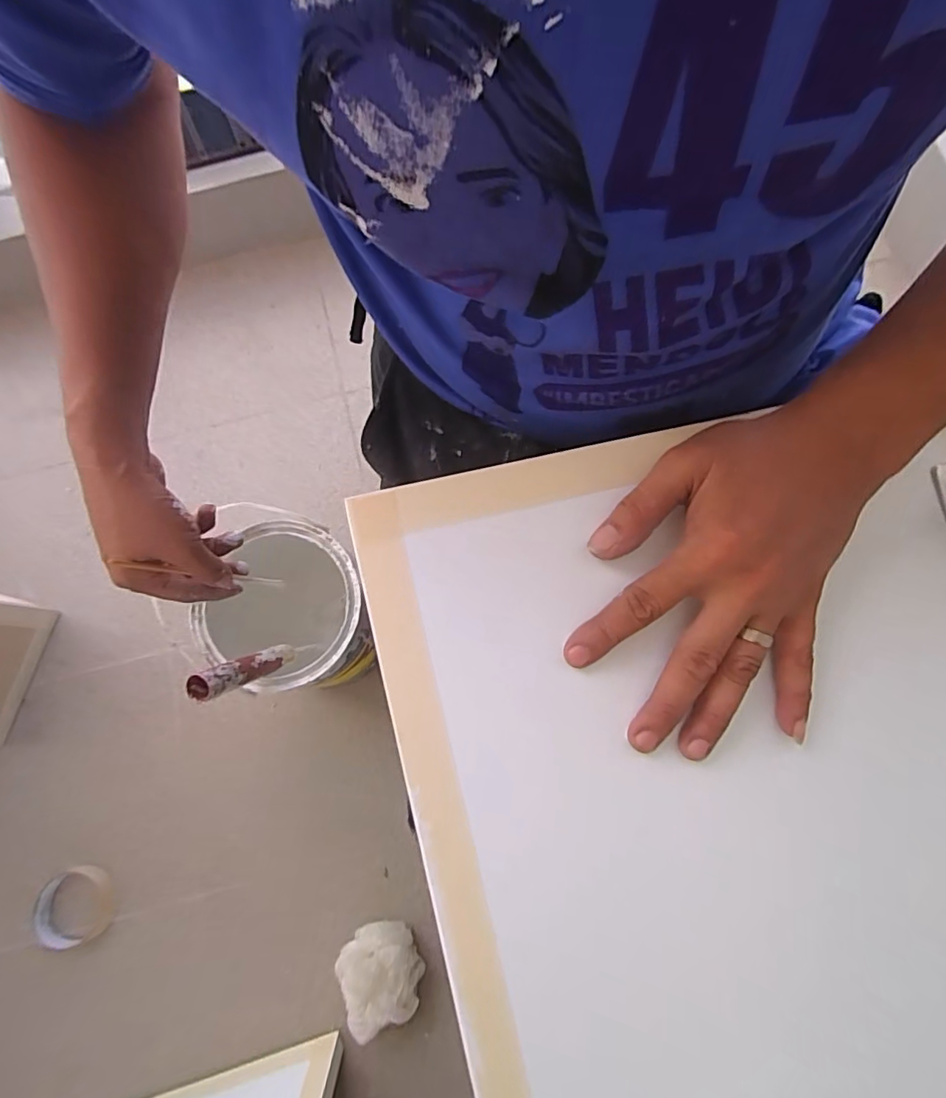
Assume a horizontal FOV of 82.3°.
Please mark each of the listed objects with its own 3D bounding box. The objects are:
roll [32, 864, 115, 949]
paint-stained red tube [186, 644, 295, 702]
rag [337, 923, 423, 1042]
[{"bbox_3d":[-0.477,0.424,0.640,0.087,0.020,0.079,-7,78,0],"label":"roll"},{"bbox_3d":[-0.203,0.109,0.490,0.024,0.112,0.026,2,95,19],"label":"paint-stained red tube"},{"bbox_3d":[-0.104,0.468,0.595,0.091,0.063,0.098,-34,79,-5],"label":"rag"}]

